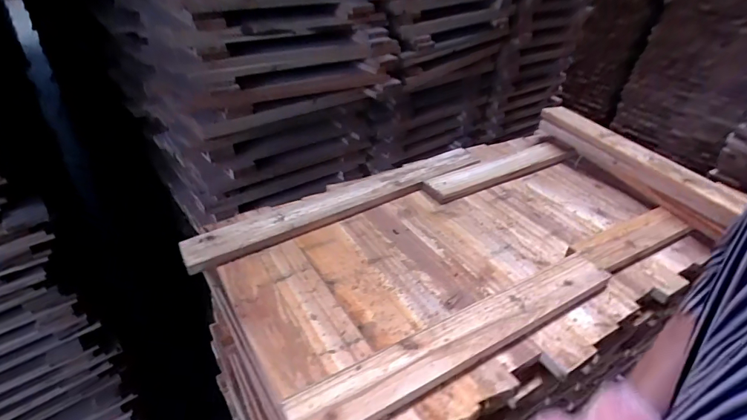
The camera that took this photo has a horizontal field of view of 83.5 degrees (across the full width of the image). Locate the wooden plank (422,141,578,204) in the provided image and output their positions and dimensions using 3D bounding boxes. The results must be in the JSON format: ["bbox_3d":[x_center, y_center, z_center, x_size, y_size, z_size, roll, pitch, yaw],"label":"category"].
[{"bbox_3d":[0.270,-0.088,0.879,0.377,0.018,0.074,-18,42,-28],"label":"wooden plank"}]

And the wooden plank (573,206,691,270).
[{"bbox_3d":[0.432,0.046,0.708,0.247,0.021,0.067,-16,41,-26],"label":"wooden plank"}]

